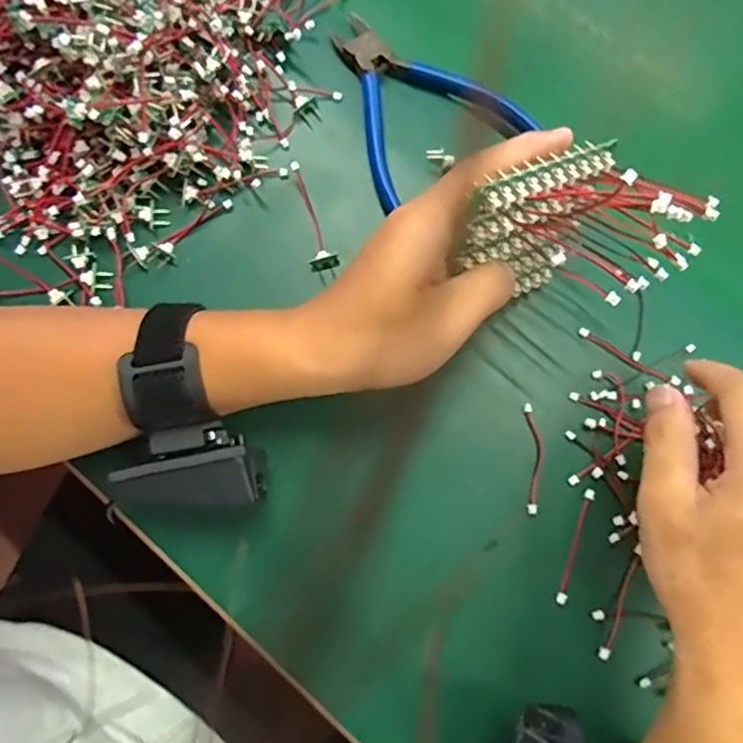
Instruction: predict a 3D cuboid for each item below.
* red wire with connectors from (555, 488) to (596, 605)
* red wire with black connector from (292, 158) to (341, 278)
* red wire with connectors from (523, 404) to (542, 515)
[{"bbox_3d":[0.103,0.087,0.315,0.005,0.004,0.058,19,78,3],"label":"red wire with connectors"},{"bbox_3d":[-0.031,-0.086,0.349,0.016,0.012,0.061,-12,78,-4],"label":"red wire with black connector"},{"bbox_3d":[0.084,0.045,0.325,0.008,0.004,0.056,1,77,-1],"label":"red wire with connectors"}]

